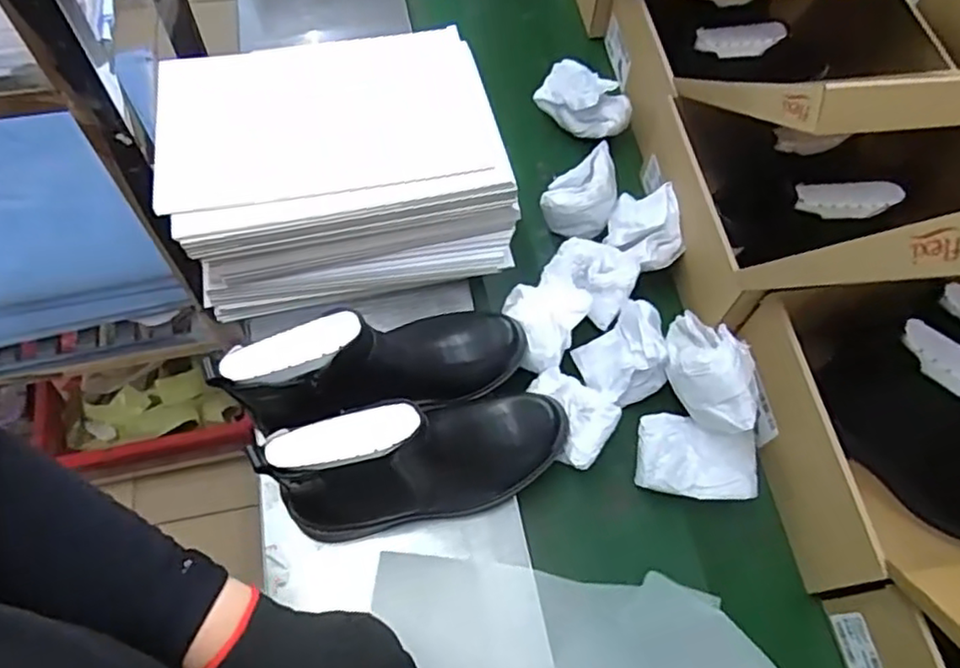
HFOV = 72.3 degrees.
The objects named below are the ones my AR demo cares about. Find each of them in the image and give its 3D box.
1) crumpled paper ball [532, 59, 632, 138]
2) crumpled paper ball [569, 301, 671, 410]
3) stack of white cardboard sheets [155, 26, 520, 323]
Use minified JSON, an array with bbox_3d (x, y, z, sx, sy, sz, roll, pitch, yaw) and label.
[{"bbox_3d":[0.134,-0.297,0.834,0.111,0.054,0.062,29,65,12],"label":"crumpled paper ball"},{"bbox_3d":[0.145,0.020,0.653,0.083,0.071,0.078,-19,65,-12],"label":"crumpled paper ball"},{"bbox_3d":[-0.151,-0.166,0.691,0.328,0.154,0.234,-10,63,-8],"label":"stack of white cardboard sheets"}]

